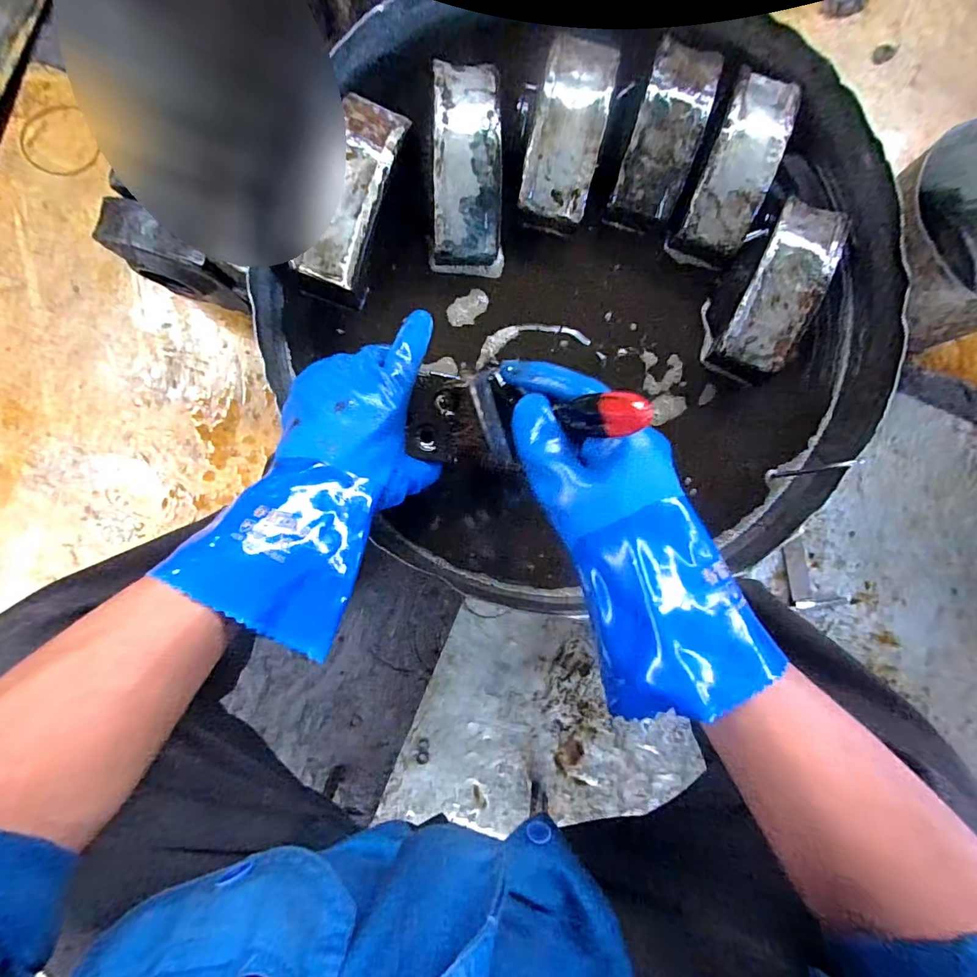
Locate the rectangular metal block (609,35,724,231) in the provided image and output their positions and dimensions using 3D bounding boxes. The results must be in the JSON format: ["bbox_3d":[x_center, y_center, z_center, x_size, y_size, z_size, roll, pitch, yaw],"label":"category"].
[{"bbox_3d":[0.162,-0.325,0.436,0.058,0.043,0.148,17,90,-1],"label":"rectangular metal block"}]

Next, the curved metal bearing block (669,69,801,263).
[{"bbox_3d":[0.229,-0.297,0.440,0.058,0.043,0.160,21,90,-1],"label":"curved metal bearing block"}]

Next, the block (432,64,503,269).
[{"bbox_3d":[-0.019,-0.296,0.438,0.061,0.048,0.167,1,90,-1],"label":"block"}]

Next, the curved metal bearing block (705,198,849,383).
[{"bbox_3d":[0.266,-0.182,0.437,0.062,0.043,0.155,24,90,-1],"label":"curved metal bearing block"}]

